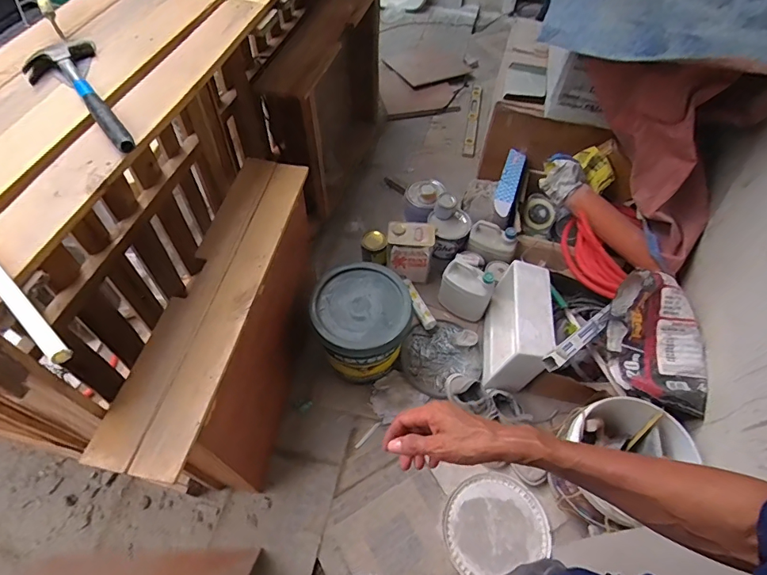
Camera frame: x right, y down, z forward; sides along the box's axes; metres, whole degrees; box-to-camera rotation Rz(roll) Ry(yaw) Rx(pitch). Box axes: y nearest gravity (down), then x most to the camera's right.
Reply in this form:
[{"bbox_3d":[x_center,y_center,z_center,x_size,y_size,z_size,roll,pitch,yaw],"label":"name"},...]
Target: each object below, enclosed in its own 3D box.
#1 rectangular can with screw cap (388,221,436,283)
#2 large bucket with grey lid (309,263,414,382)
[{"bbox_3d":[0.102,-0.136,1.646,0.171,0.205,0.121,3,56,-1],"label":"rectangular can with screw cap"},{"bbox_3d":[-0.076,0.119,1.393,0.295,0.276,0.288,1,56,-2],"label":"large bucket with grey lid"}]

